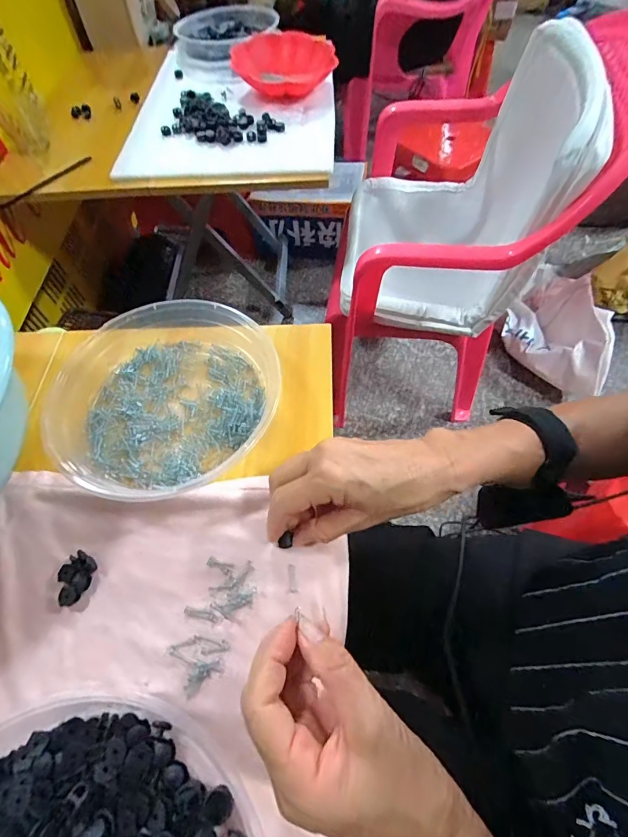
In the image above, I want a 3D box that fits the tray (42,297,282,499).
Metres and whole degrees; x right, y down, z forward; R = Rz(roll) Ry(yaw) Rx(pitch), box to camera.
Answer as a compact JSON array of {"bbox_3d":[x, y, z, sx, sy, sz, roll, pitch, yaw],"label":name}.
[{"bbox_3d":[-0.134,-0.023,0.372,0.198,0.041,0.198,-1,60,2],"label":"tray"}]

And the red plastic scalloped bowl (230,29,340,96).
[{"bbox_3d":[-0.056,-0.708,0.794,0.196,0.052,0.171,3,60,4],"label":"red plastic scalloped bowl"}]

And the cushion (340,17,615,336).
[{"bbox_3d":[0.244,-0.381,0.697,0.366,0.364,0.410,6,60,6],"label":"cushion"}]

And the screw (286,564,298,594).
[{"bbox_3d":[-0.017,0.120,0.301,0.008,0.004,0.021,-1,58,2],"label":"screw"}]

